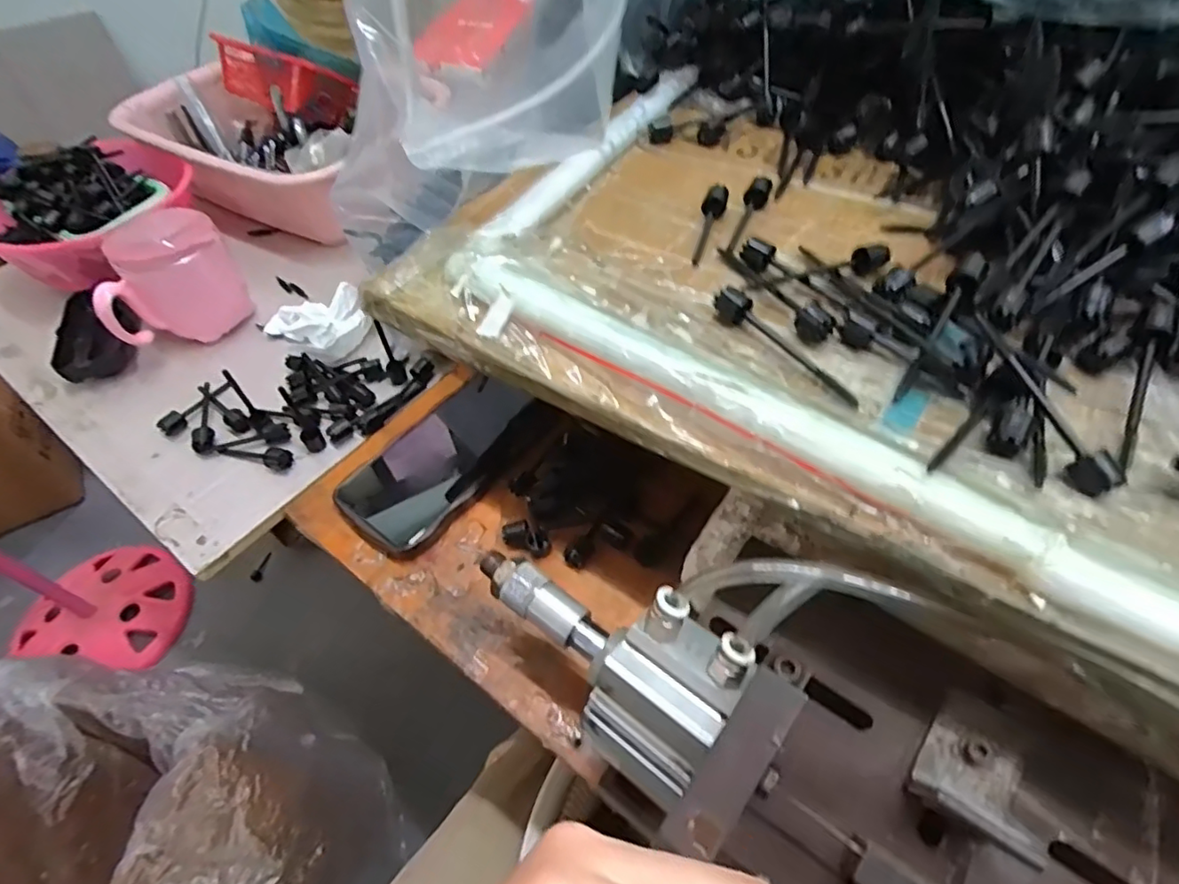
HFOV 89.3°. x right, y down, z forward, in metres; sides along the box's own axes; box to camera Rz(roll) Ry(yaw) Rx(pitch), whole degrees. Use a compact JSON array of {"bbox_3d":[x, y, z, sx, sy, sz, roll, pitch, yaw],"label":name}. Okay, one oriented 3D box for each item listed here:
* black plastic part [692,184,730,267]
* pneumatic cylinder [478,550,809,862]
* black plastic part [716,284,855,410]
[{"bbox_3d":[0.069,-0.126,0.351,0.012,0.011,0.064,16,68,16],"label":"black plastic part"},{"bbox_3d":[0.012,0.097,0.265,0.153,0.045,0.071,24,86,35],"label":"pneumatic cylinder"},{"bbox_3d":[0.096,-0.047,0.286,0.014,0.015,0.086,-34,57,-19],"label":"black plastic part"}]

